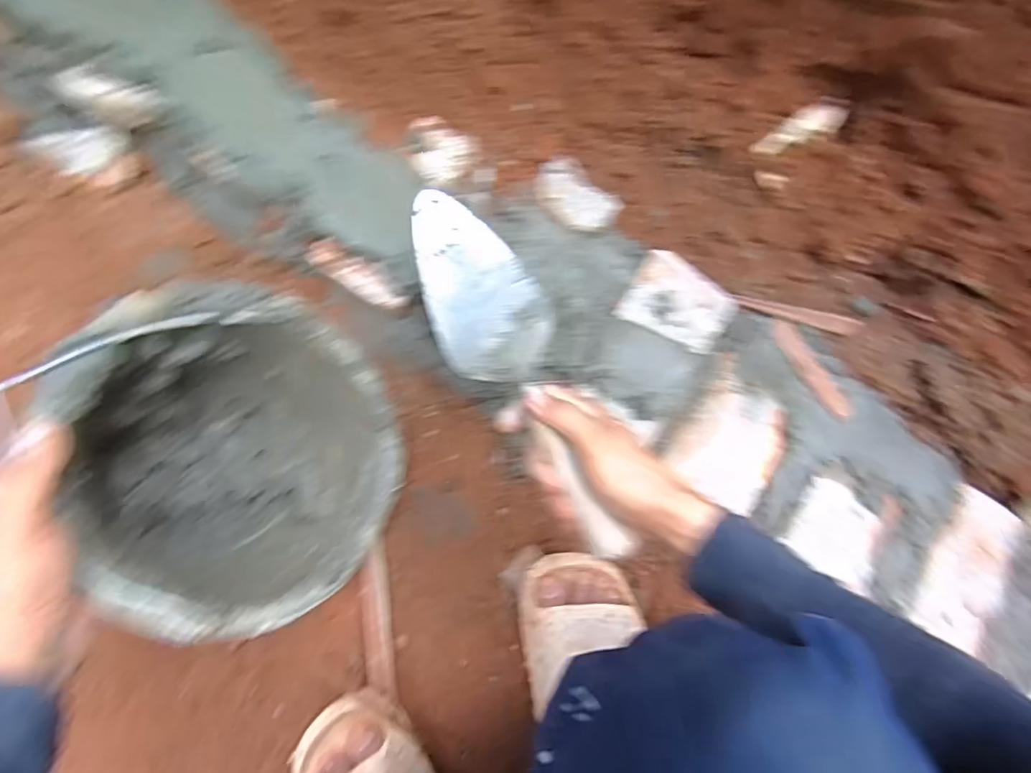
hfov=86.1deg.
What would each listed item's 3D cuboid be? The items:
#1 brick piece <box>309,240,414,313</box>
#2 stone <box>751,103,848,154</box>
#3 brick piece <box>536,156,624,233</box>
[{"bbox_3d":[-0.159,-0.114,0.563,0.119,0.021,0.034,34,84,-3],"label":"brick piece"},{"bbox_3d":[0.275,-0.250,0.536,0.083,0.018,0.026,-17,88,28],"label":"stone"},{"bbox_3d":[0.066,-0.207,0.626,0.095,0.034,0.065,41,71,4],"label":"brick piece"}]

